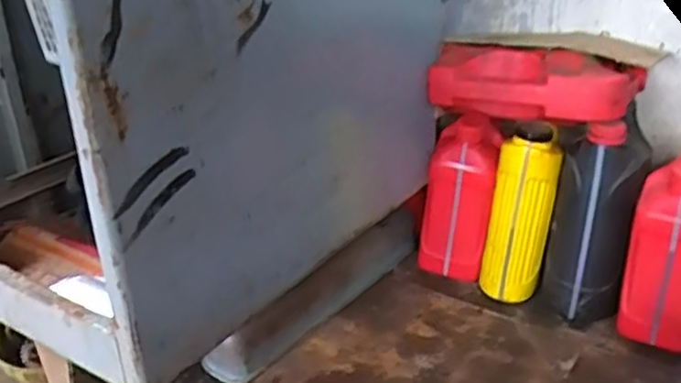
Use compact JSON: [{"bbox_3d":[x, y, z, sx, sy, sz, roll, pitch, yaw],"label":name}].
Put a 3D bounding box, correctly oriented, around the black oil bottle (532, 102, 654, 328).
[{"bbox_3d":[0.394,0.042,1.071,0.121,0.304,0.153,12,29,25],"label":"black oil bottle"}]

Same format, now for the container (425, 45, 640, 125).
[{"bbox_3d":[0.283,-0.161,1.020,0.299,0.088,0.130,8,27,18],"label":"container"}]

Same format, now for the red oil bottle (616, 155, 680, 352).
[{"bbox_3d":[0.494,0.081,1.024,0.112,0.279,0.158,12,29,26],"label":"red oil bottle"}]

